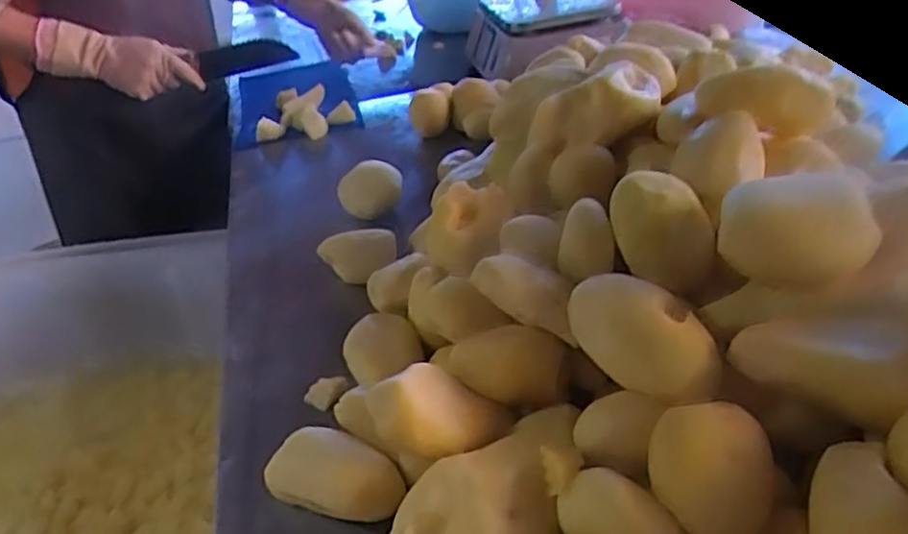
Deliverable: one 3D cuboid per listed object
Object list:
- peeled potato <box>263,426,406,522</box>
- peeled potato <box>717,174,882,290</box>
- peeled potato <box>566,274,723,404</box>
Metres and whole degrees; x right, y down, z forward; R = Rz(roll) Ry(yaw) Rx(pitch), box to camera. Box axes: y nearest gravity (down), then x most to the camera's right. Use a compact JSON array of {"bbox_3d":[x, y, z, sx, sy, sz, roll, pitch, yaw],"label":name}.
[{"bbox_3d":[-0.074,0.133,0.452,0.094,0.034,0.041,9,36,24],"label":"peeled potato"},{"bbox_3d":[0.193,-0.022,0.402,0.080,0.051,0.044,6,35,20],"label":"peeled potato"},{"bbox_3d":[0.107,0.038,0.407,0.049,0.045,0.094,-32,40,-32],"label":"peeled potato"}]

